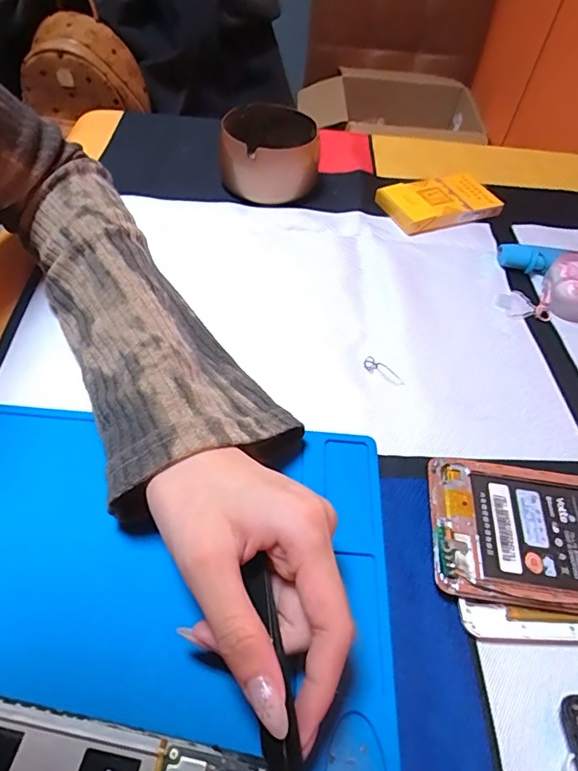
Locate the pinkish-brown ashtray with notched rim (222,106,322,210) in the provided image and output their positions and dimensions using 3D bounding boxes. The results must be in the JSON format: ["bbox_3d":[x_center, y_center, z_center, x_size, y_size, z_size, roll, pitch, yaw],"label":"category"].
[{"bbox_3d":[-0.017,-0.206,0.435,0.086,0.051,0.092,0,52,-5],"label":"pinkish-brown ashtray with notched rim"}]

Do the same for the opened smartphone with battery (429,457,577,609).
[{"bbox_3d":[0.140,0.078,0.248,0.135,0.013,0.069,8,51,2],"label":"opened smartphone with battery"}]

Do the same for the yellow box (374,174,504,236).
[{"bbox_3d":[0.137,-0.166,0.446,0.103,0.019,0.060,-16,55,-17],"label":"yellow box"}]

